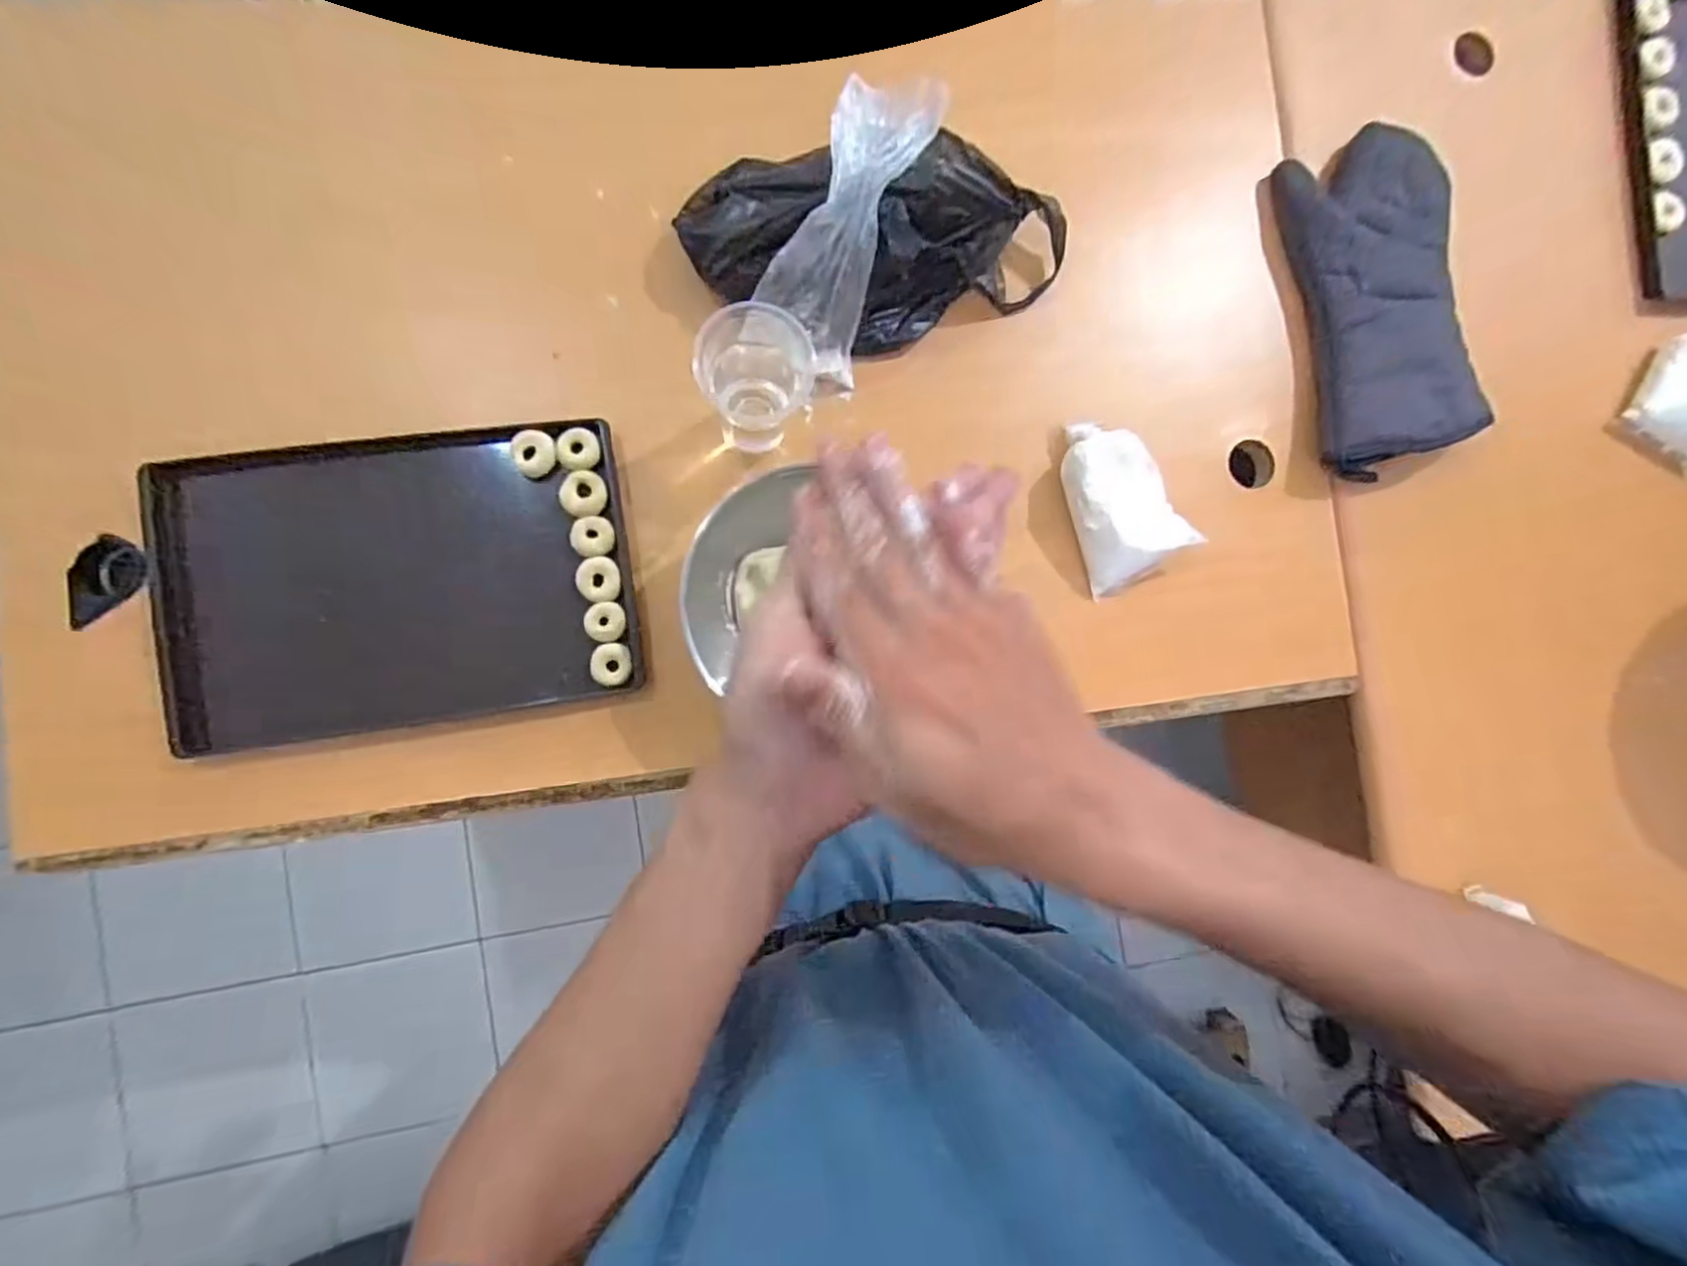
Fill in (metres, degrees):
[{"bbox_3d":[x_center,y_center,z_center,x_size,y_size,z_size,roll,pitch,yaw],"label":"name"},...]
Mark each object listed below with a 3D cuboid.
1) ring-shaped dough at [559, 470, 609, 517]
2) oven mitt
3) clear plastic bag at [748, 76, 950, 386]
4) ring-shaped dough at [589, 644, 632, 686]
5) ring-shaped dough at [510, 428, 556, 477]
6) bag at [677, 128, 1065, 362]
[{"bbox_3d":[-0.230,-0.123,0.635,0.040,0.011,0.038,0,88,-8],"label":"ring-shaped dough"},{"bbox_3d":[0.529,-0.332,0.712,0.165,0.052,0.323,-15,90,-8],"label":"oven mitt"},{"bbox_3d":[-0.006,-0.326,0.592,0.100,0.059,0.235,19,128,-6],"label":"clear plastic bag"},{"bbox_3d":[-0.202,0.027,0.624,0.034,0.009,0.037,0,88,-8],"label":"ring-shaped dough"},{"bbox_3d":[-0.270,-0.157,0.623,0.035,0.014,0.040,26,85,-6],"label":"ring-shaped dough"},{"bbox_3d":[0.037,-0.346,0.625,0.348,0.116,0.154,-4,88,-8],"label":"bag"}]

